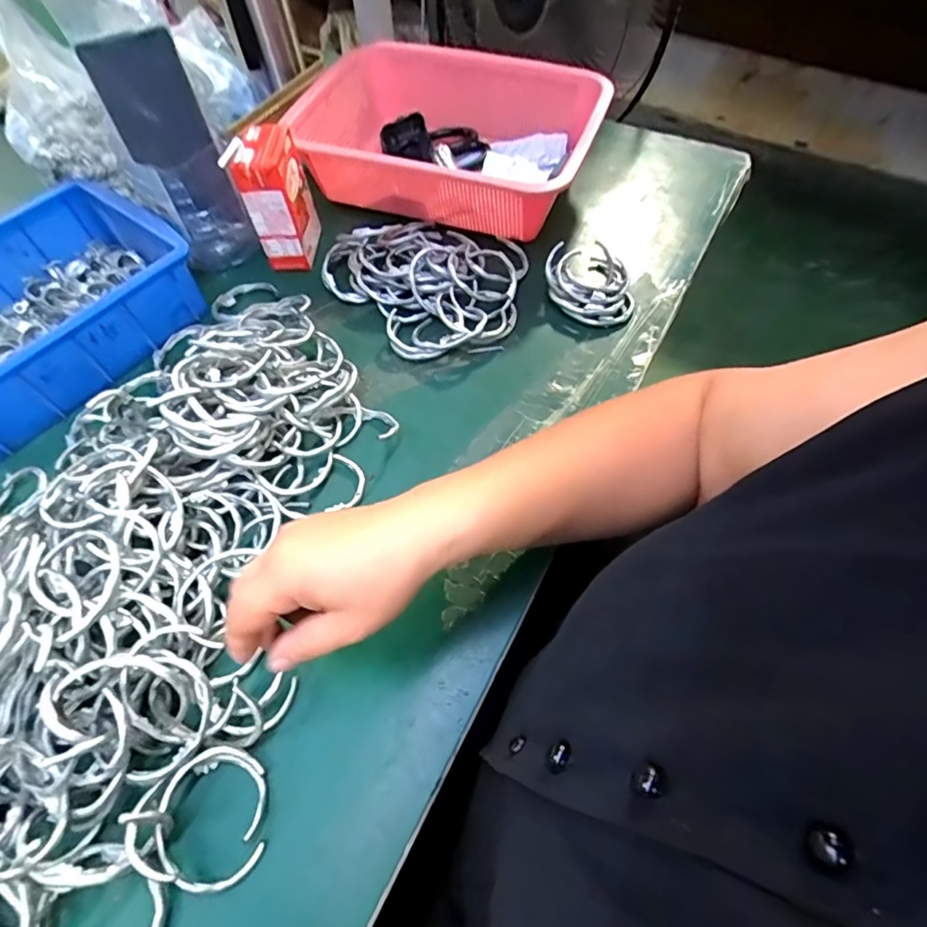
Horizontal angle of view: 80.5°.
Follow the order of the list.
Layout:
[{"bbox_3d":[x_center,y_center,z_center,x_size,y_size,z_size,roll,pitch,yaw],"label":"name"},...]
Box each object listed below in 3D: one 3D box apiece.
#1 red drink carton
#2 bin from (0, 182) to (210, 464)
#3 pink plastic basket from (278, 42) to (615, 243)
[{"bbox_3d":[-0.176,-0.247,0.515,0.047,0.111,0.074,2,58,2],"label":"red drink carton"},{"bbox_3d":[-0.371,-0.129,0.482,0.172,0.083,0.234,36,65,21],"label":"bin"},{"bbox_3d":[-0.014,-0.339,0.572,0.288,0.076,0.208,18,60,12],"label":"pink plastic basket"}]

